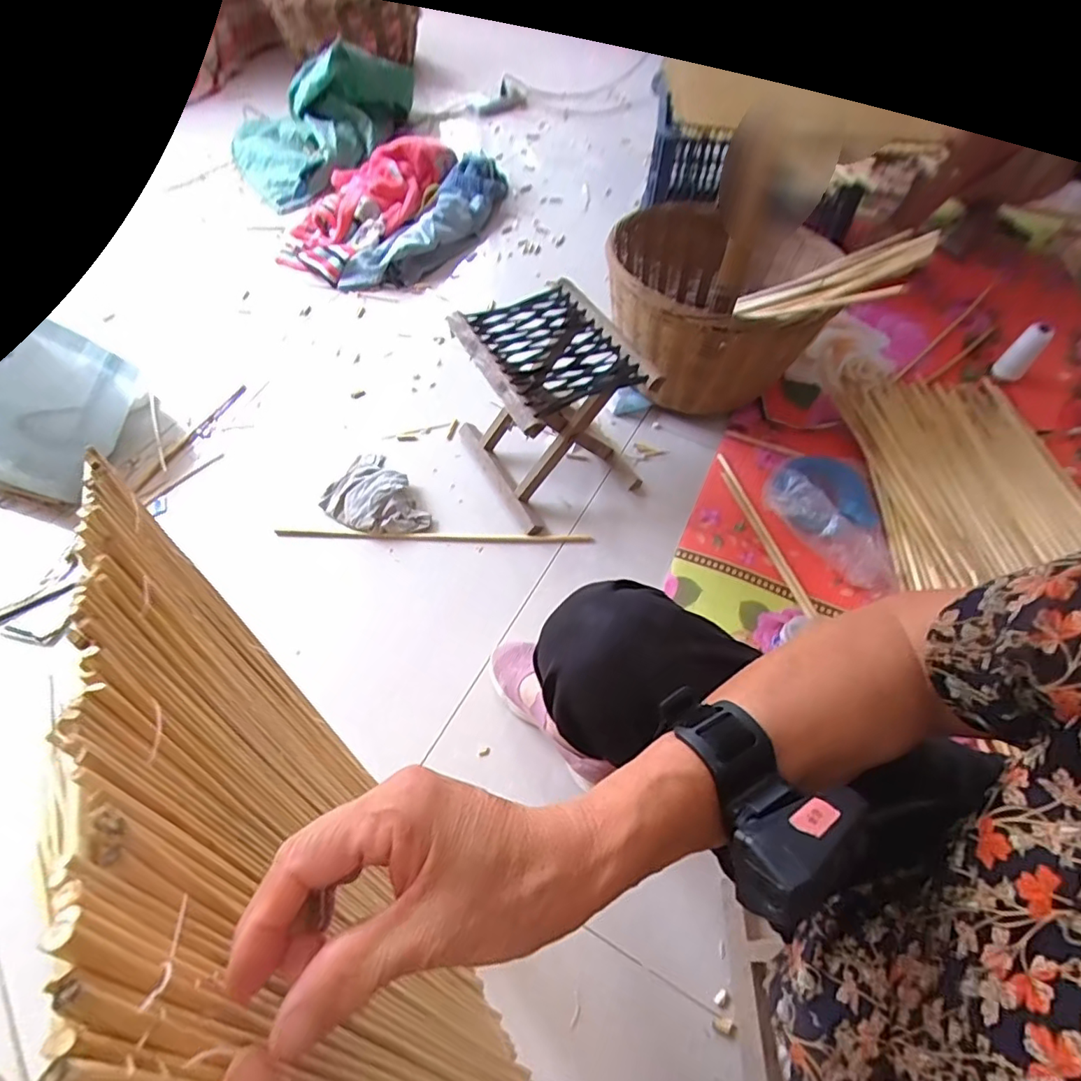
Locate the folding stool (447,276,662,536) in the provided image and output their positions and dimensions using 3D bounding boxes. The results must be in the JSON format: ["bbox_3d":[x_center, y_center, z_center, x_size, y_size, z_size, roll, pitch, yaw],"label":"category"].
[{"bbox_3d":[0.020,-0.215,0.948,0.229,0.272,0.271,-26,60,-16],"label":"folding stool"}]

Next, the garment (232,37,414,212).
[{"bbox_3d":[-0.598,-1.131,1.521,0.488,0.171,0.424,-39,68,-21],"label":"garment"}]

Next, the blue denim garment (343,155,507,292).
[{"bbox_3d":[-0.252,-0.772,1.352,0.141,0.088,0.540,29,61,18],"label":"blue denim garment"}]

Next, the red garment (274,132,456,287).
[{"bbox_3d":[-0.424,-0.837,1.372,0.259,0.129,0.494,31,62,20],"label":"red garment"}]

